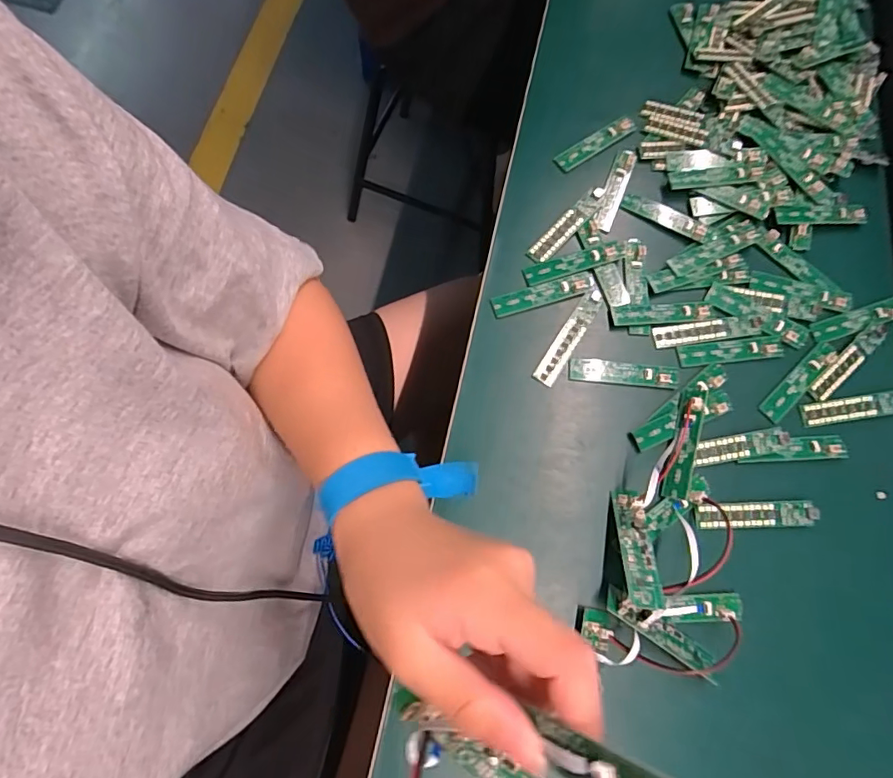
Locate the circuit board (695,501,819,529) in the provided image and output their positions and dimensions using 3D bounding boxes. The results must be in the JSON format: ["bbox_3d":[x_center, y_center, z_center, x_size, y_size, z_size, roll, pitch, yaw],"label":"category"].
[{"bbox_3d":[0.221,0.091,0.361,0.084,0.008,0.018,-1,74,-1],"label":"circuit board"}]

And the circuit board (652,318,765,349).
[{"bbox_3d":[0.211,-0.046,0.401,0.089,0.004,0.017,-6,74,-2],"label":"circuit board"}]

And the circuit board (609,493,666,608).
[{"bbox_3d":[0.128,0.105,0.338,0.021,0.009,0.079,2,53,0],"label":"circuit board"}]

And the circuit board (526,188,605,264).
[{"bbox_3d":[0.101,-0.138,0.421,0.018,0.006,0.086,42,77,11],"label":"circuit board"}]

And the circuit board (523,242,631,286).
[{"bbox_3d":[0.108,-0.104,0.412,0.092,0.005,0.019,-17,75,-6],"label":"circuit board"}]

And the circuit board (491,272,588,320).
[{"bbox_3d":[0.077,-0.075,0.402,0.081,0.004,0.018,-16,75,-5],"label":"circuit board"}]

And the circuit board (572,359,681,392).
[{"bbox_3d":[0.137,-0.012,0.390,0.084,0.004,0.018,6,74,1],"label":"circuit board"}]

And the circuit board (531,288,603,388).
[{"bbox_3d":[0.097,-0.042,0.396,0.017,0.004,0.088,33,79,0],"label":"circuit board"}]

